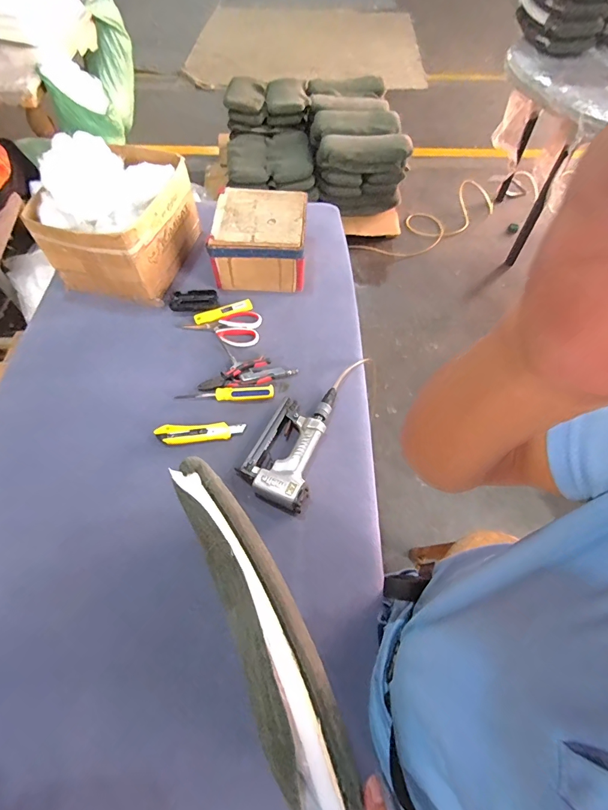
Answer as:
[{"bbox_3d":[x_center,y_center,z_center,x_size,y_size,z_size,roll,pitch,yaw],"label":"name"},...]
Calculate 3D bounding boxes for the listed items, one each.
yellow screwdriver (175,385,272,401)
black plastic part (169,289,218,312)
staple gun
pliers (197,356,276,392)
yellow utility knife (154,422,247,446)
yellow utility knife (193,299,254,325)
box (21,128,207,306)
[{"bbox_3d":[-0.159,-0.020,0.790,0.196,0.022,0.028,-3,58,-2],"label":"yellow screwdriver"},{"bbox_3d":[-0.260,-0.248,0.928,0.105,0.026,0.054,-9,59,-6],"label":"black plastic part"},{"bbox_3d":[-0.027,0.065,0.738,0.129,0.043,0.250,16,60,10],"label":"staple gun"},{"bbox_3d":[-0.141,-0.056,0.803,0.154,0.026,0.061,-13,59,-8],"label":"pliers"},{"bbox_3d":[-0.197,0.054,0.748,0.166,0.015,0.039,-1,58,-1],"label":"yellow utility knife"},{"bbox_3d":[-0.187,-0.218,0.914,0.136,0.011,0.034,-22,53,-15],"label":"yellow utility knife"},{"bbox_3d":[-0.422,-0.434,0.906,0.241,0.250,0.304,12,59,7],"label":"box"}]

